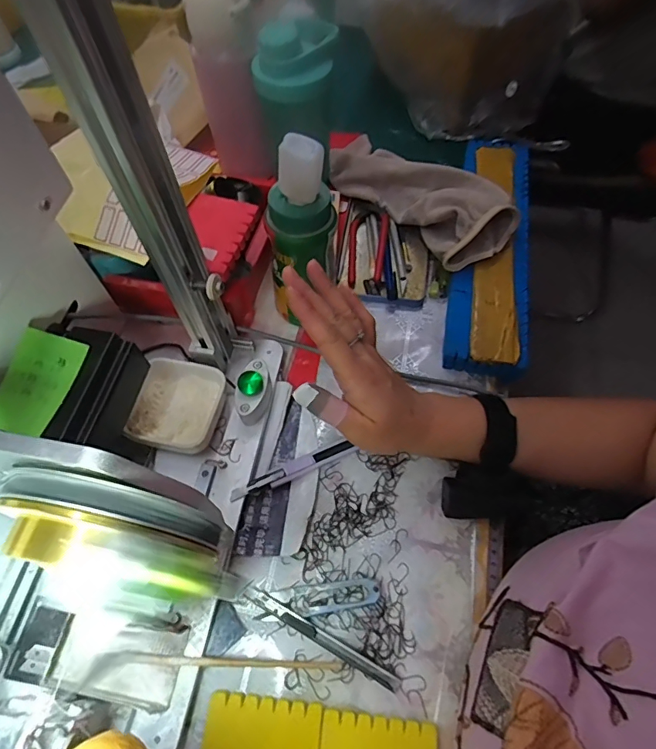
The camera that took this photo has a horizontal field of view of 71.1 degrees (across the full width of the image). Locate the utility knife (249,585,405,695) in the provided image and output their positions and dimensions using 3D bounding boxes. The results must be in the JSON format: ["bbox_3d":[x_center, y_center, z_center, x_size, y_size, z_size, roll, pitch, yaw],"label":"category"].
[{"bbox_3d":[-0.007,0.206,0.357,0.133,0.006,0.019,23,64,13],"label":"utility knife"}]

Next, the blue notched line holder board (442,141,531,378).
[{"bbox_3d":[0.185,-0.150,0.518,0.080,0.047,0.328,9,62,6],"label":"blue notched line holder board"}]

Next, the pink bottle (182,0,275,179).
[{"bbox_3d":[-0.108,-0.320,0.527,0.068,0.184,0.090,-12,61,-6],"label":"pink bottle"}]

